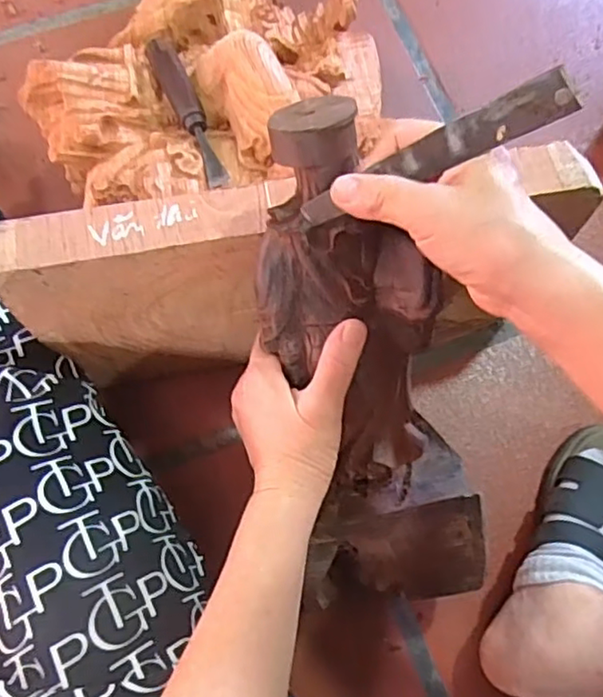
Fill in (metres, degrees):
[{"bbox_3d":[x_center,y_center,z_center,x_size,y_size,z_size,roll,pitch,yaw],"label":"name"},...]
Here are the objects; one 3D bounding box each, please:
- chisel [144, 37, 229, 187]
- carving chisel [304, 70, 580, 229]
[{"bbox_3d":[-0.090,-0.192,0.509,0.021,0.028,0.162,-22,76,-7],"label":"chisel"},{"bbox_3d":[0.059,-0.091,0.305,0.140,0.005,0.019,-18,92,35],"label":"carving chisel"}]

